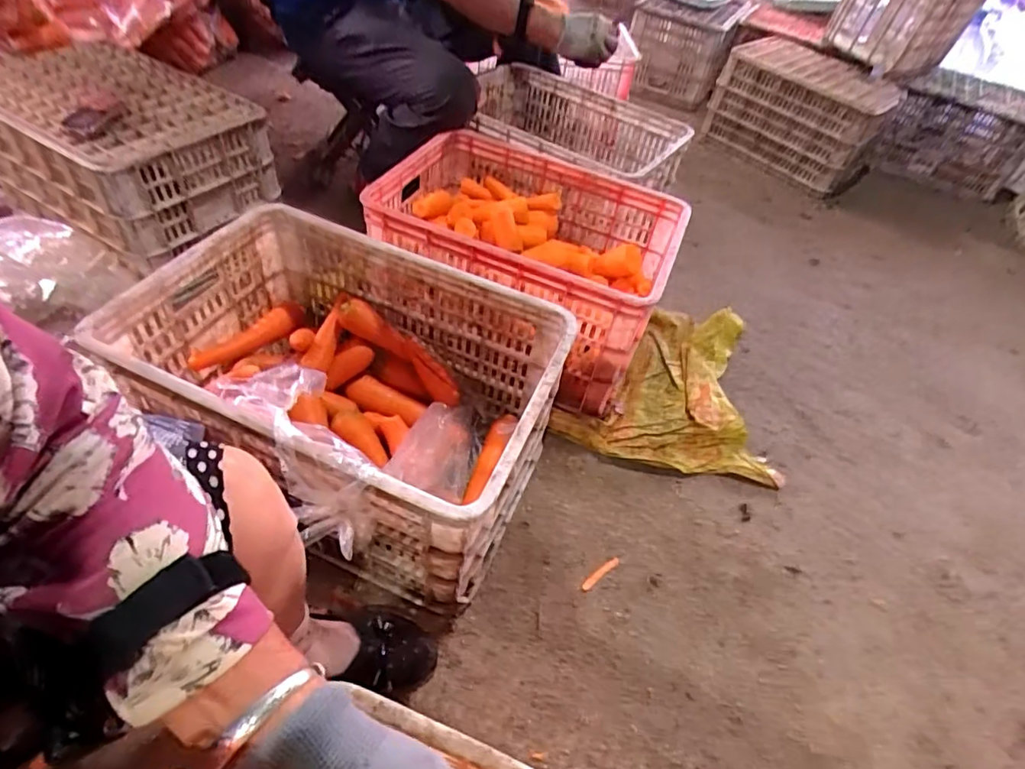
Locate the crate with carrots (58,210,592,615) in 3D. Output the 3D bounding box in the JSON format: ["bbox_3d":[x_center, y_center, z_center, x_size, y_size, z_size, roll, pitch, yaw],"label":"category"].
[{"bbox_3d":[-0.219,0.040,0.770,0.500,0.315,0.369,21,48,9],"label":"crate with carrots"}]

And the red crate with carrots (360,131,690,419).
[{"bbox_3d":[0.029,-0.232,1.047,0.508,0.266,0.383,25,49,12],"label":"red crate with carrots"}]

